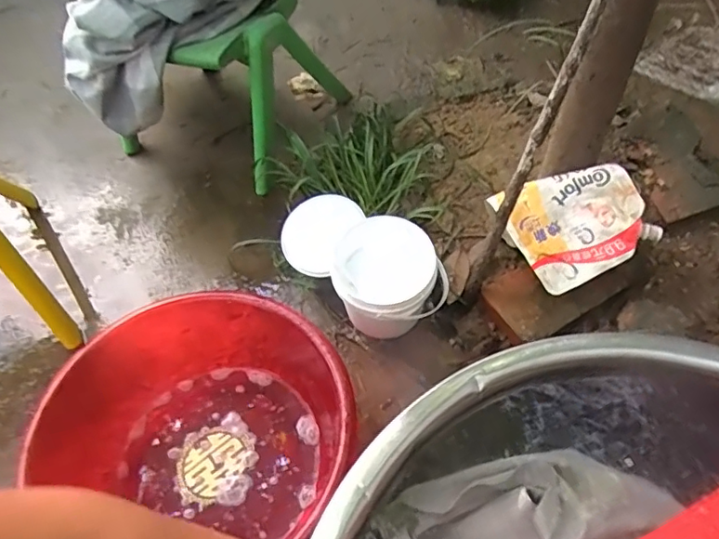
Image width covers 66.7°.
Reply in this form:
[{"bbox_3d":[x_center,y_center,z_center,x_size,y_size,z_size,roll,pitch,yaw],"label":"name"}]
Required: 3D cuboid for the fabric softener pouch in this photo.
[{"bbox_3d":[0.291,-0.063,0.735,0.172,0.022,0.151,-25,78,5],"label":"fabric softener pouch"}]

